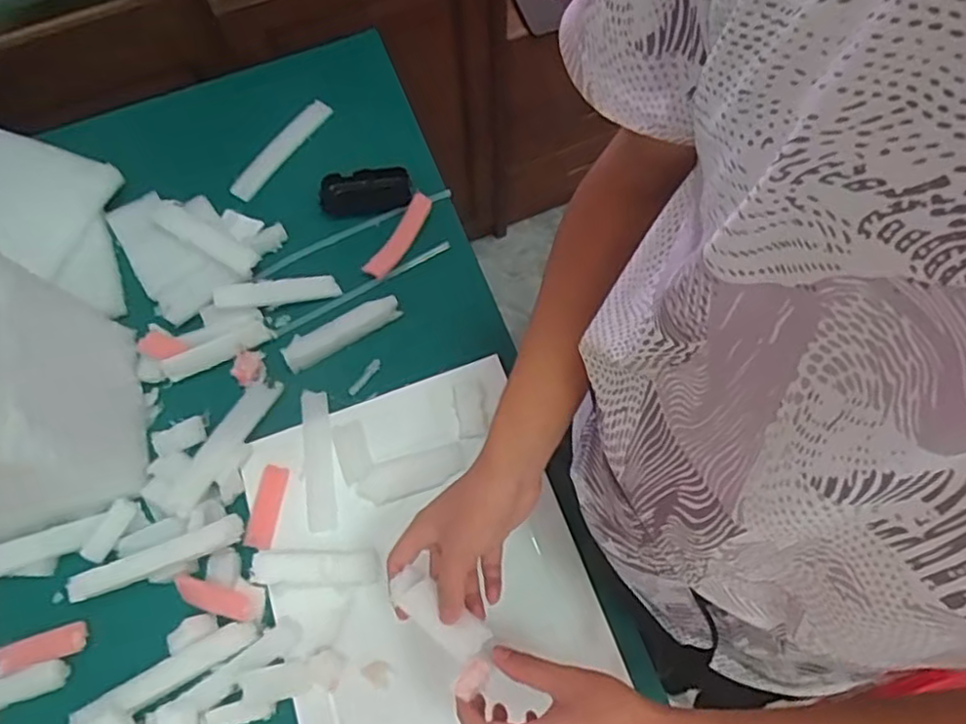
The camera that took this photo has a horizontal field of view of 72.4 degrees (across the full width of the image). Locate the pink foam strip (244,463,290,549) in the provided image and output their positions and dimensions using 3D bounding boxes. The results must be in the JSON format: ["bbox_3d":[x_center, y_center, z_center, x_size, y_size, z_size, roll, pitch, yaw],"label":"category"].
[{"bbox_3d":[-0.220,0.147,0.675,0.027,0.007,0.082,13,65,-11],"label":"pink foam strip"}]

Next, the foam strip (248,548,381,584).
[{"bbox_3d":[-0.161,0.200,0.641,0.118,0.011,0.031,3,68,-13],"label":"foam strip"}]

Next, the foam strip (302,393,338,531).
[{"bbox_3d":[-0.175,0.100,0.698,0.033,0.014,0.150,-8,69,-1],"label":"foam strip"}]

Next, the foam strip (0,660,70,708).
[{"bbox_3d":[-0.451,0.310,0.621,0.113,0.014,0.032,-14,69,-3],"label":"foam strip"}]

